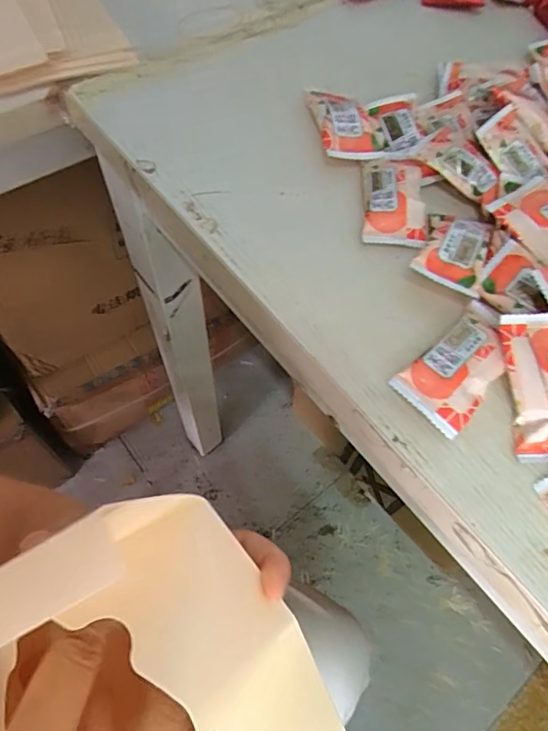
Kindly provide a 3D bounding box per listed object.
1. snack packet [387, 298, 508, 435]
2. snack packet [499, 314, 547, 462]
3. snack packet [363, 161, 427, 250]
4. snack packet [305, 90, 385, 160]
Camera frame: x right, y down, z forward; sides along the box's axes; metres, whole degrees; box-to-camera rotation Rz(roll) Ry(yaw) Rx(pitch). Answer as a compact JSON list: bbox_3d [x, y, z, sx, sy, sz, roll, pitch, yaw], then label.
[{"bbox_3d":[0.097,0.000,0.254,0.038,0.014,0.073,40,67,16],"label":"snack packet"},{"bbox_3d":[0.135,0.010,0.244,0.037,0.011,0.072,-4,80,-6],"label":"snack packet"},{"bbox_3d":[0.074,-0.104,0.307,0.037,0.014,0.065,5,62,-1],"label":"snack packet"},{"bbox_3d":[0.047,-0.166,0.335,0.036,0.016,0.070,-8,63,-7],"label":"snack packet"}]

